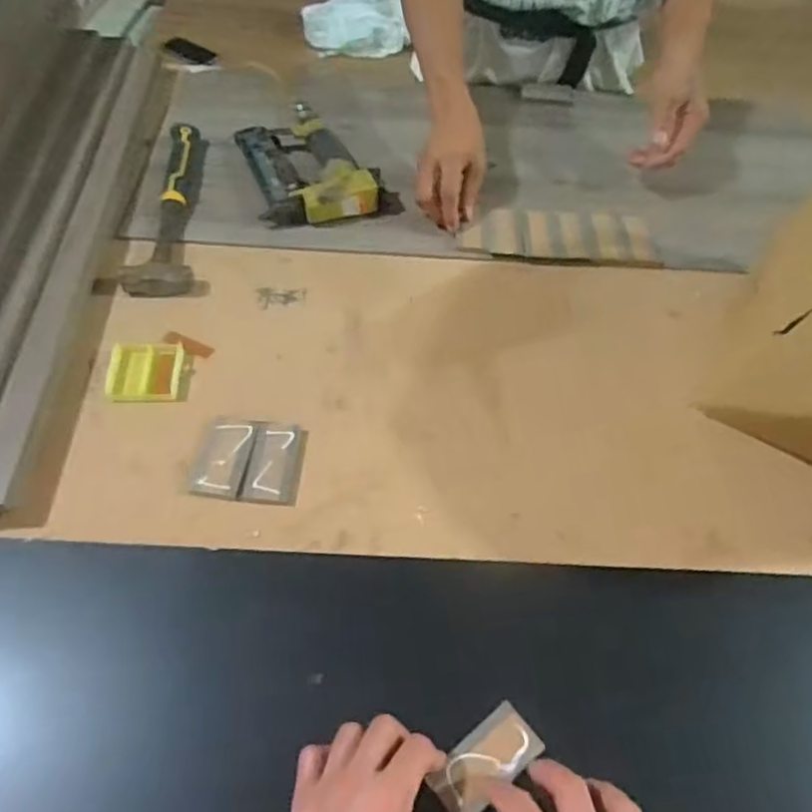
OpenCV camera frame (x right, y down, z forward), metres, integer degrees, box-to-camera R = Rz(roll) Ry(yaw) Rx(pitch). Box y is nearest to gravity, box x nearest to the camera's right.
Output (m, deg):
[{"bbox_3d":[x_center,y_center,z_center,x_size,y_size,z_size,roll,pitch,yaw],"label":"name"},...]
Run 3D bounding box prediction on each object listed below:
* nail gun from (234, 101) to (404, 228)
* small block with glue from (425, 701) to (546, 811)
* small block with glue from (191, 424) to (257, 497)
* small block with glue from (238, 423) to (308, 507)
[{"bbox_3d":[-0.118,-0.316,0.811,0.156,0.046,0.226,-13,57,-13],"label":"nail gun"},{"bbox_3d":[0.056,0.250,0.457,0.080,0.010,0.042,-31,62,-28],"label":"small block with glue"},{"bbox_3d":[-0.162,0.044,0.583,0.041,0.013,0.073,7,55,1],"label":"small block with glue"},{"bbox_3d":[-0.117,0.050,0.586,0.048,0.007,0.079,5,55,0],"label":"small block with glue"}]

